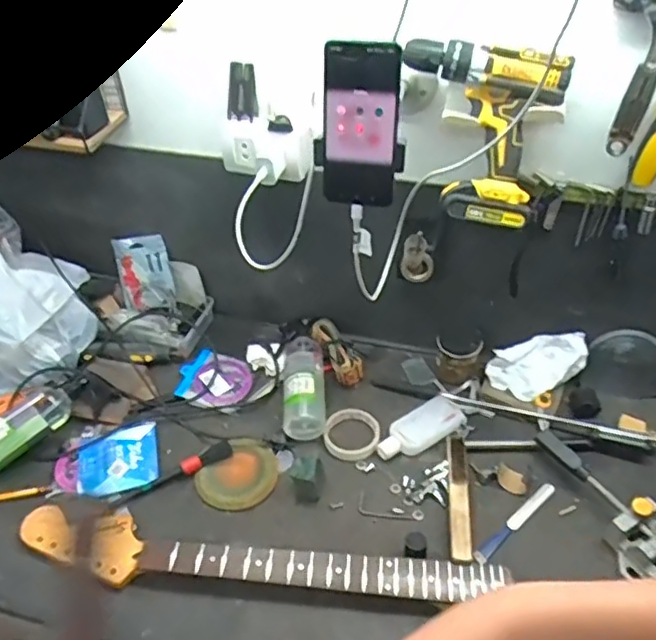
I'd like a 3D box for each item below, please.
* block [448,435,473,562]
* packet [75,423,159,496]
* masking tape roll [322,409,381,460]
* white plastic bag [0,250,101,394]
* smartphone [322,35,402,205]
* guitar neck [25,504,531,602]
[{"bbox_3d":[0.183,0.244,0.869,0.025,0.022,0.192,3,42,5],"label":"block"},{"bbox_3d":[-0.321,0.213,0.956,0.117,0.014,0.115,-10,42,-10],"label":"packet"},{"bbox_3d":[0.039,0.175,0.977,0.087,0.021,0.080,-1,42,1],"label":"masking tape roll"},{"bbox_3d":[-0.540,-0.030,1.075,0.236,0.170,0.244,-15,43,-15],"label":"white plastic bag"},{"bbox_3d":[0.032,-0.196,0.633,0.076,0.159,0.010,7,28,11],"label":"smartphone"},{"bbox_3d":[-0.099,0.313,0.814,0.635,0.027,0.090,4,42,7],"label":"guitar neck"}]

